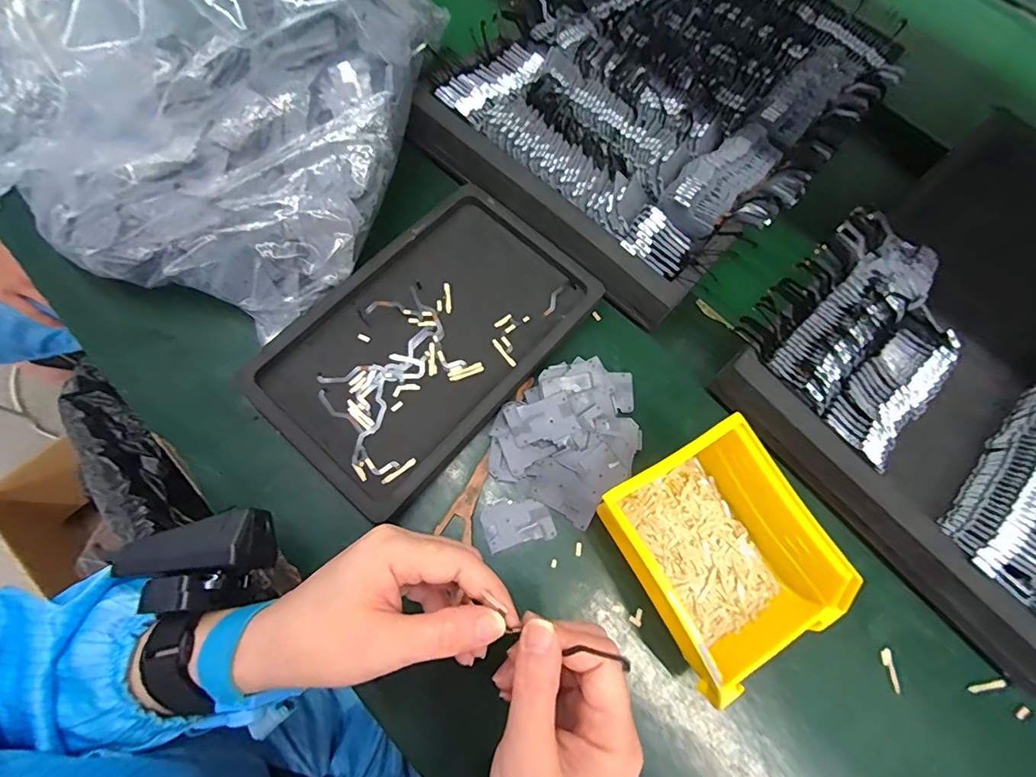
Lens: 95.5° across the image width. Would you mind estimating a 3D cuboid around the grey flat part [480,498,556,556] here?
[{"bbox_3d":[0.000,0.094,0.334,0.048,0.004,0.034,-12,71,-9],"label":"grey flat part"}]

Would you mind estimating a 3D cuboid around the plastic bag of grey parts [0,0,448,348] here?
[{"bbox_3d":[-0.216,-0.219,0.348,0.249,0.129,0.299,23,73,4],"label":"plastic bag of grey parts"}]

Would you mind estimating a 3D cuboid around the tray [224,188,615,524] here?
[{"bbox_3d":[-0.068,-0.040,0.361,0.156,0.018,0.245,40,72,10],"label":"tray"}]

